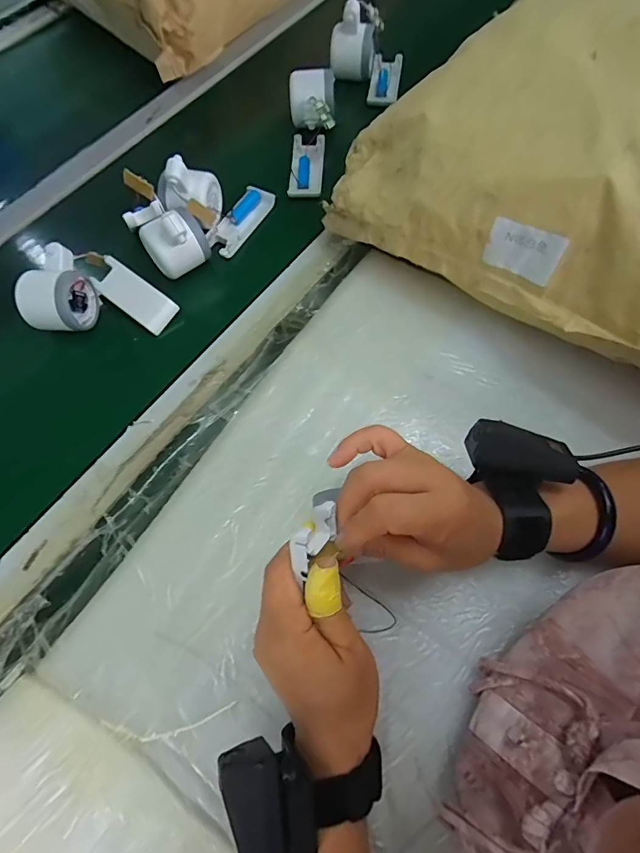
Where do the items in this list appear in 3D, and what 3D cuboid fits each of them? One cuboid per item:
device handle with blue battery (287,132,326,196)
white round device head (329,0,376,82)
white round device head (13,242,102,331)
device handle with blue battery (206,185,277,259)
[{"bbox_3d":[-0.016,-0.321,0.532,0.040,0.009,0.107,2,67,2],"label":"device handle with blue battery"},{"bbox_3d":[0.043,-0.502,0.566,0.058,0.076,0.045,5,67,4],"label":"white round device head"},{"bbox_3d":[-0.263,-0.133,0.445,0.055,0.065,0.075,14,68,8],"label":"white round device head"},{"bbox_3d":[-0.092,-0.239,0.502,0.041,0.012,0.101,29,70,13],"label":"device handle with blue battery"}]

